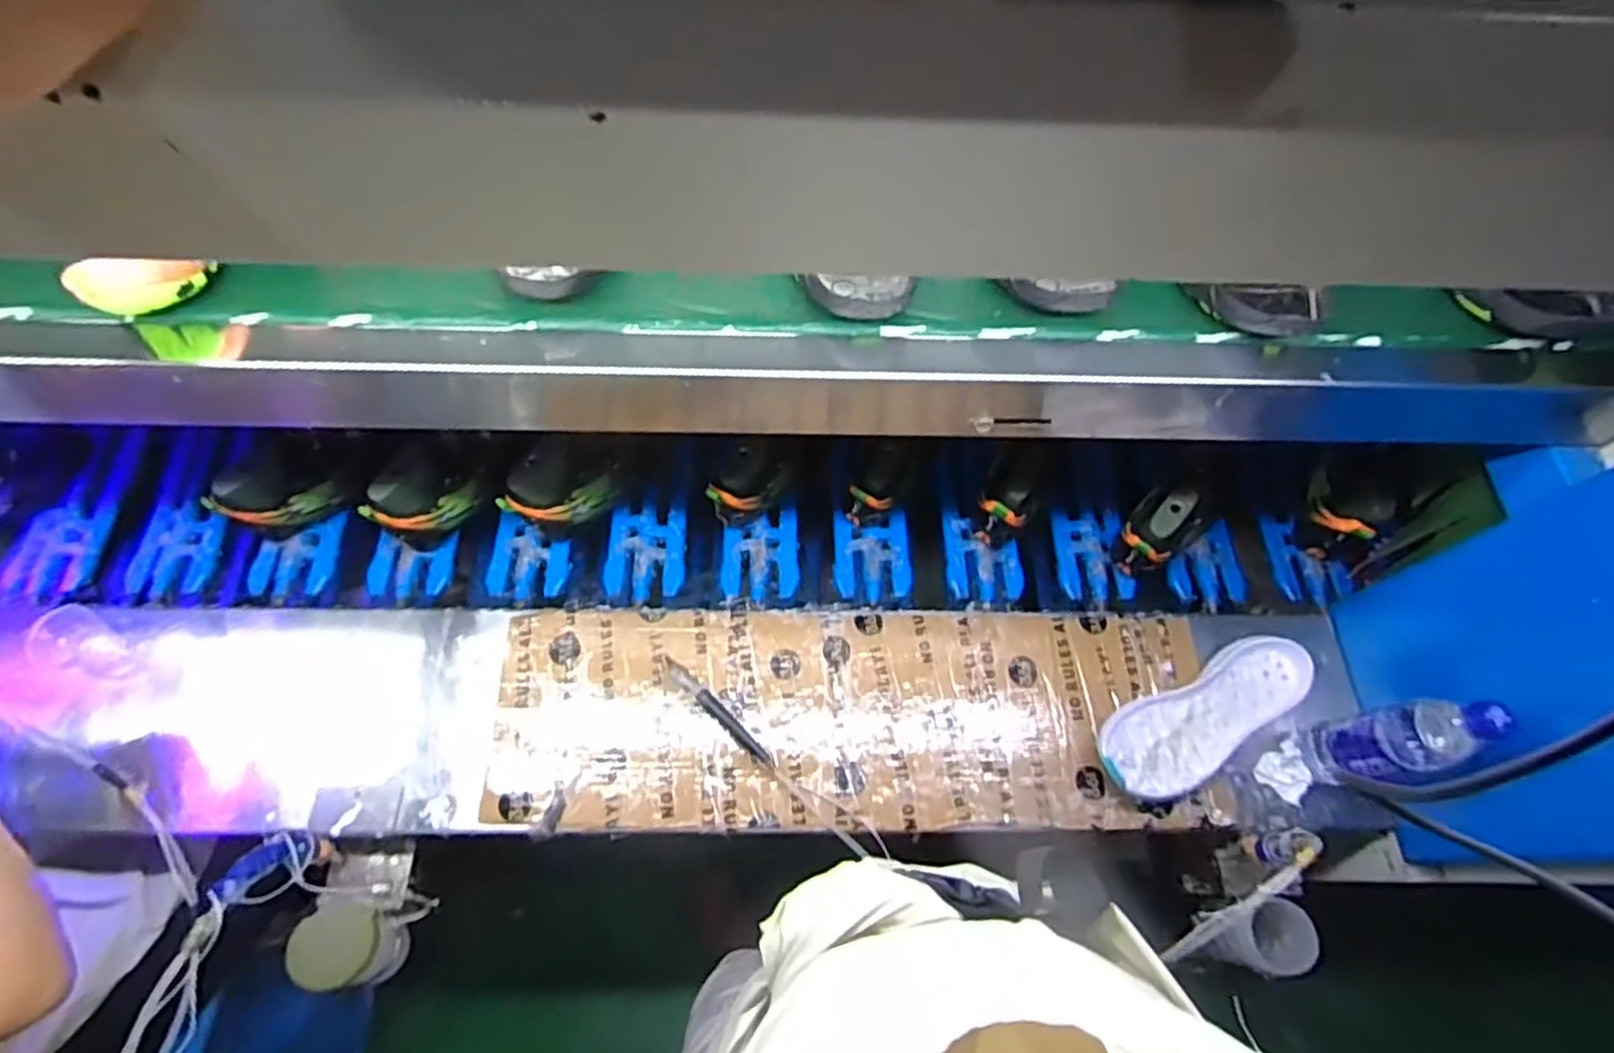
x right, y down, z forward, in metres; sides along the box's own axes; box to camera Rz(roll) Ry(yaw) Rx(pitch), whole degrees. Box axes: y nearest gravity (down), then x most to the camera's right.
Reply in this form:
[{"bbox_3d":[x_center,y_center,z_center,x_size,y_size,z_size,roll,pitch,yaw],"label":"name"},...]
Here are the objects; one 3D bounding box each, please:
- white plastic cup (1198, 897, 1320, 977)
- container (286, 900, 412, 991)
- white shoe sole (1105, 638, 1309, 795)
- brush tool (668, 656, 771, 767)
[{"bbox_3d":[0.510,0.459,0.845,0.088,0.071,0.072,6,66,0],"label":"white plastic cup"},{"bbox_3d":[-0.461,0.421,0.758,0.071,0.091,0.078,-4,66,-4],"label":"container"},{"bbox_3d":[0.439,0.207,0.816,0.278,0.050,0.096,-25,69,-13],"label":"white shoe sole"},{"bbox_3d":[-0.097,0.201,0.811,0.158,0.020,0.017,42,71,15],"label":"brush tool"}]

